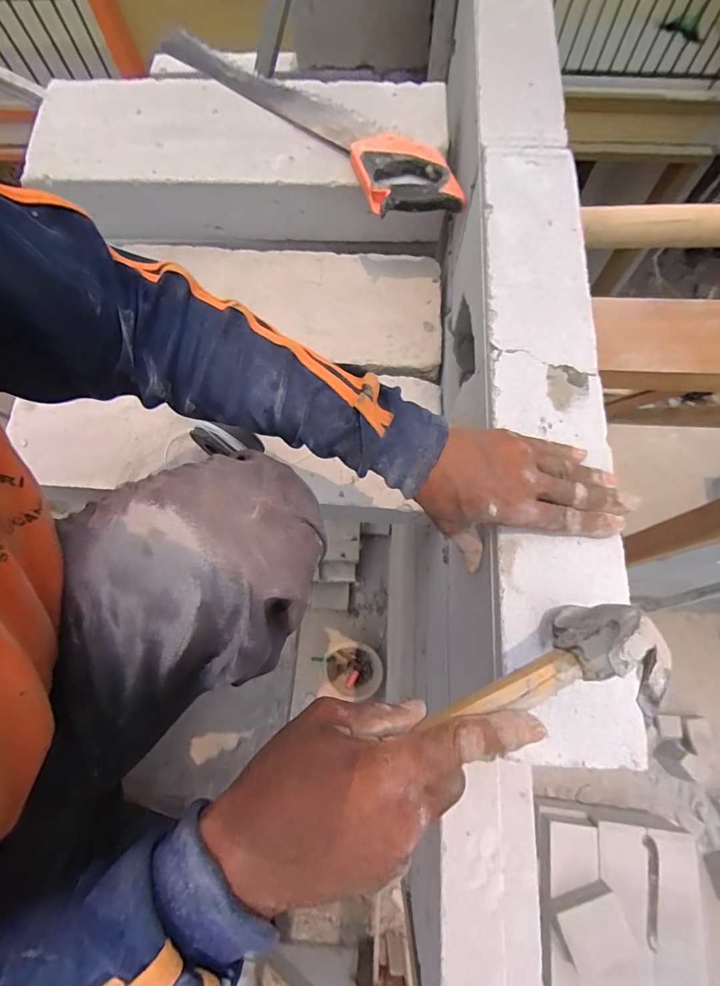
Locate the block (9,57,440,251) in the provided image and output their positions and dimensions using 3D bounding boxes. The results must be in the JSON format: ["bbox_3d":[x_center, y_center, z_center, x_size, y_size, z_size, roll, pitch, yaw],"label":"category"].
[{"bbox_3d":[-0.167,-0.501,0.680,0.570,0.117,0.226,5,72,3],"label":"block"}]

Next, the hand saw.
[{"bbox_3d":[-0.089,-0.540,0.634,0.547,0.033,0.105,40,77,13],"label":"hand saw"}]

